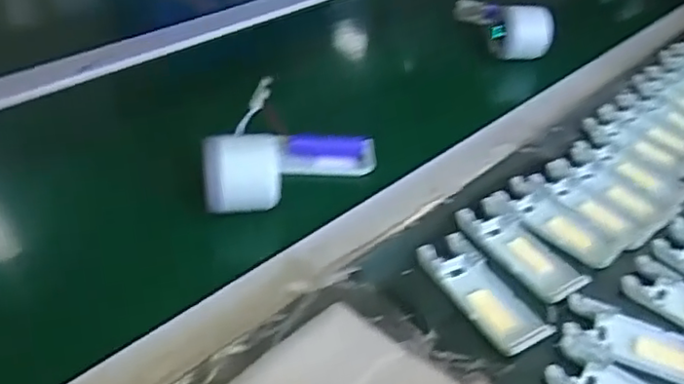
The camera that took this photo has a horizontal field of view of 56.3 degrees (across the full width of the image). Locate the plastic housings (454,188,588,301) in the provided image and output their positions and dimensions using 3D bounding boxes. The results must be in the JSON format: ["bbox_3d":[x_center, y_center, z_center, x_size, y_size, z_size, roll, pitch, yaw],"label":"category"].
[{"bbox_3d":[0.138,0.043,0.498,0.054,0.010,0.106,-17,47,-24],"label":"plastic housings"}]

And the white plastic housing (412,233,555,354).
[{"bbox_3d":[0.102,0.071,0.462,0.043,0.008,0.104,-20,48,-27],"label":"white plastic housing"}]

